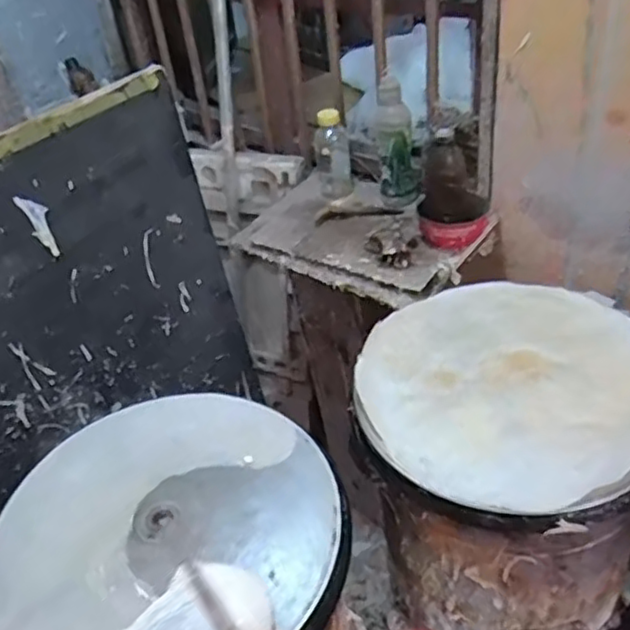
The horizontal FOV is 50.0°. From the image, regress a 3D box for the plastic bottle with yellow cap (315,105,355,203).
[{"bbox_3d":[0.036,-0.327,1.352,0.074,0.175,0.055,-4,37,4],"label":"plastic bottle with yellow cap"}]

